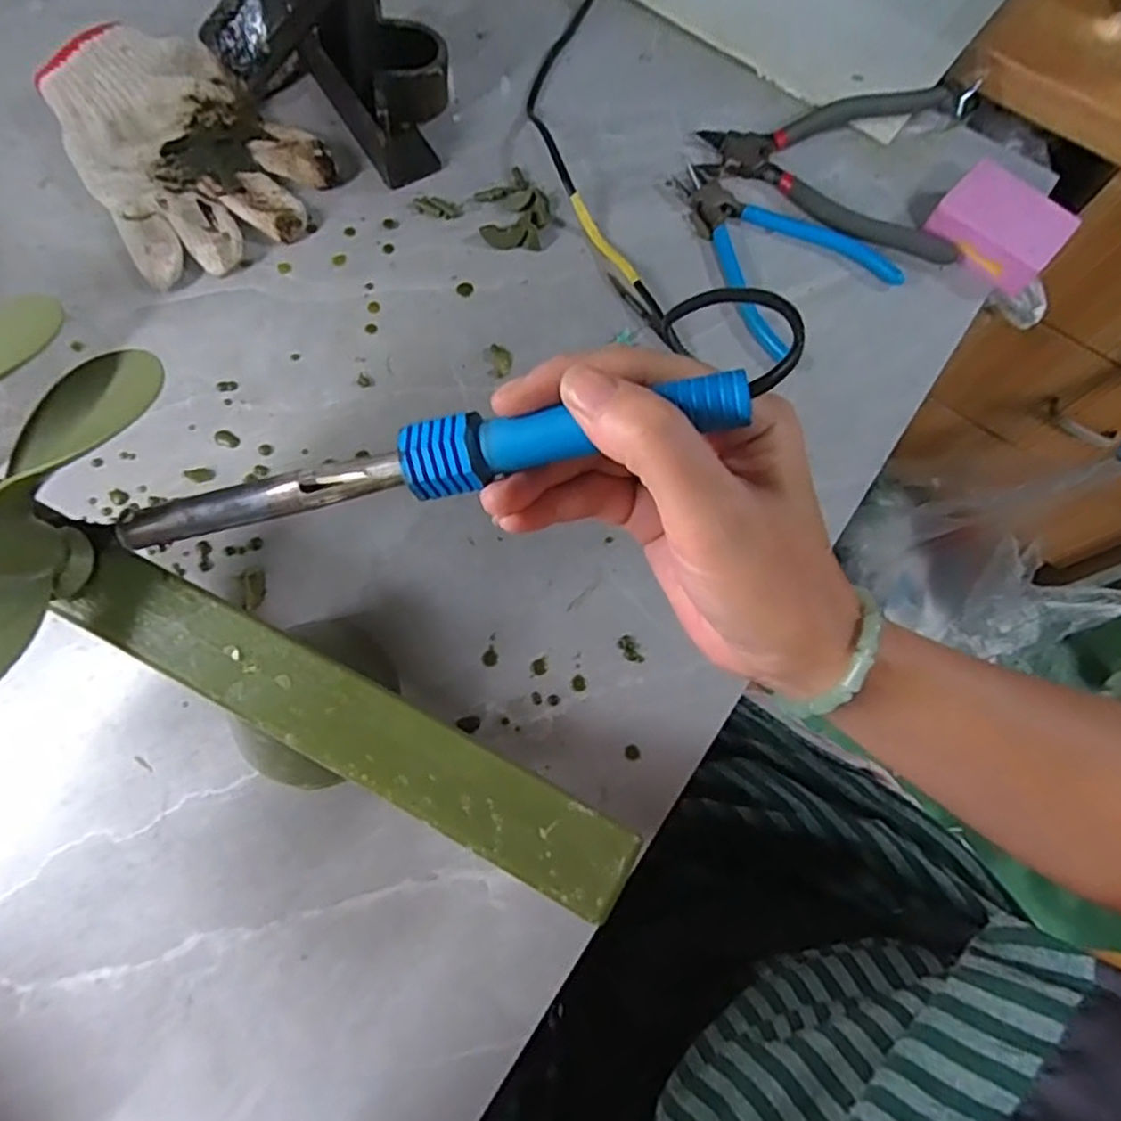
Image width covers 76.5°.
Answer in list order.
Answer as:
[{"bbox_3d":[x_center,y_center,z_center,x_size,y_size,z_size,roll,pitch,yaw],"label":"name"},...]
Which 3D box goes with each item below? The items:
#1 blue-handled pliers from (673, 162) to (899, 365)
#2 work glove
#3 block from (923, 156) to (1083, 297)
[{"bbox_3d":[0.136,-0.202,0.450,0.107,0.010,0.141,-29,75,-11],"label":"blue-handled pliers"},{"bbox_3d":[-0.230,-0.259,0.440,0.127,0.032,0.172,-33,76,-12],"label":"work glove"},{"bbox_3d":[0.280,-0.213,0.452,0.058,0.029,0.074,-41,77,-14],"label":"block"}]

